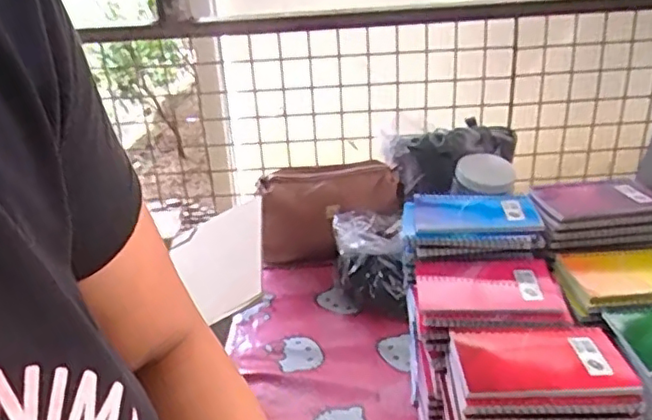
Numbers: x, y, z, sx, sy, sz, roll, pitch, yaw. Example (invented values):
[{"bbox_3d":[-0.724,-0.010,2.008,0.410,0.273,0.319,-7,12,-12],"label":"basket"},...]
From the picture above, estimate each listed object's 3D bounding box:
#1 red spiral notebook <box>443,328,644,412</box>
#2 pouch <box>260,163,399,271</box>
[{"bbox_3d":[0.174,0.127,0.495,0.131,0.017,0.095,-2,25,3],"label":"red spiral notebook"},{"bbox_3d":[0.009,0.000,1.028,0.247,0.045,0.175,-4,68,-3],"label":"pouch"}]

